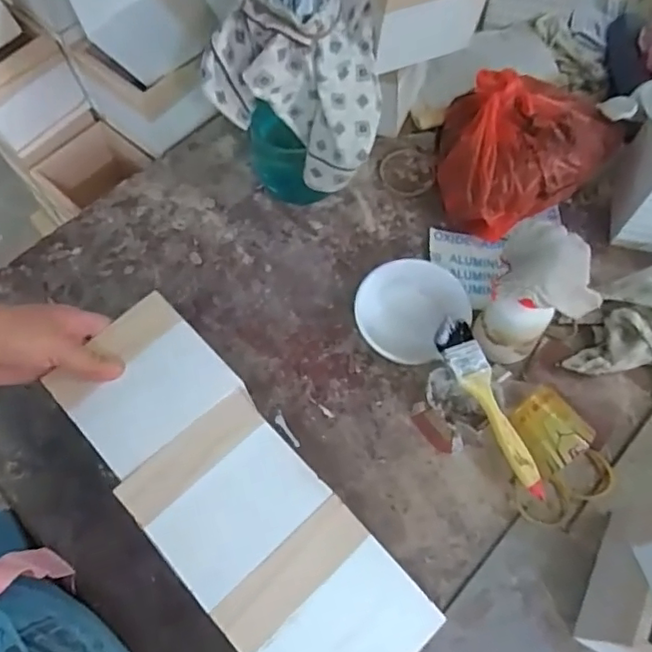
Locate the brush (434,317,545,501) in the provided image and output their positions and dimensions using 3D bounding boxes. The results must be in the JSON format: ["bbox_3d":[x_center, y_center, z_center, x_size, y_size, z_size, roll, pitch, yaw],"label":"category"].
[{"bbox_3d":[0.144,0.067,0.510,0.035,0.012,0.166,-22,67,-9],"label":"brush"}]

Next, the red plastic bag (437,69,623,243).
[{"bbox_3d":[0.214,-0.206,0.666,0.190,0.117,0.173,-32,69,-13],"label":"red plastic bag"}]

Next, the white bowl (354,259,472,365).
[{"bbox_3d":[0.088,-0.012,0.617,0.109,0.043,0.118,34,70,15],"label":"white bowl"}]

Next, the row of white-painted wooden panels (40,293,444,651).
[{"bbox_3d":[-0.075,0.128,0.445,0.119,0.017,0.338,-39,71,-15],"label":"row of white-painted wooden panels"}]

